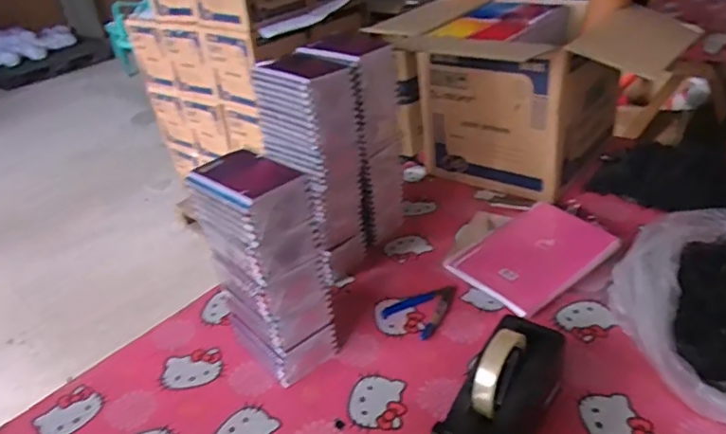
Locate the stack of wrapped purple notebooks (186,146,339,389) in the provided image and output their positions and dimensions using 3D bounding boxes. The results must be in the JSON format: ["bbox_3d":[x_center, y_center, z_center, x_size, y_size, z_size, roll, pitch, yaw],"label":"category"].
[{"bbox_3d":[-0.132,0.070,0.754,0.103,0.286,0.147,-30,39,-34],"label":"stack of wrapped purple notebooks"}]

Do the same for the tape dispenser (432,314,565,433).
[{"bbox_3d":[0.150,0.203,0.618,0.074,0.125,0.214,18,39,34],"label":"tape dispenser"}]

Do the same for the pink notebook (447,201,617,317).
[{"bbox_3d":[0.264,0.058,0.902,0.217,0.016,0.180,-30,36,-21],"label":"pink notebook"}]

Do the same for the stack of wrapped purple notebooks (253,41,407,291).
[{"bbox_3d":[-0.057,-0.088,0.920,0.127,0.331,0.220,19,39,35],"label":"stack of wrapped purple notebooks"}]

